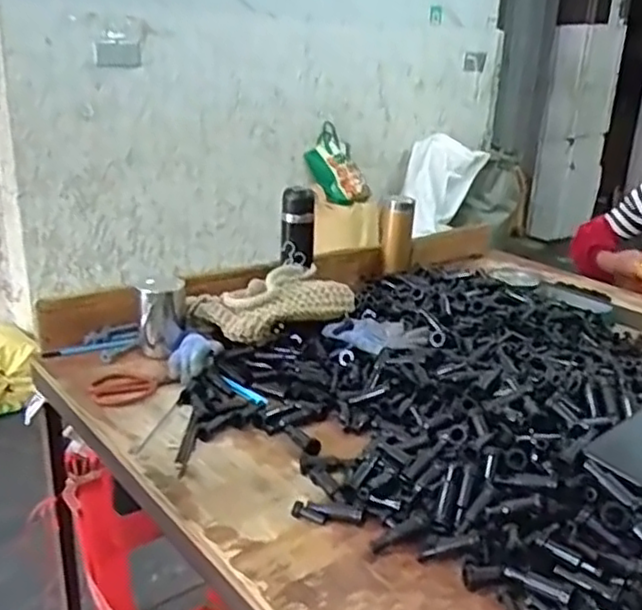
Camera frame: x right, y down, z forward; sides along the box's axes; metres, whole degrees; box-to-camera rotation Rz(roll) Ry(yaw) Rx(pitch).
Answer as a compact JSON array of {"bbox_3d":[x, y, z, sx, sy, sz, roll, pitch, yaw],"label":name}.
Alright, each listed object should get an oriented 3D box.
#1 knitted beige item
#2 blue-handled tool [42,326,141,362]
[{"bbox_3d":[-0.078,0.002,1.192,0.232,0.073,0.187,-15,27,-39],"label":"knitted beige item"},{"bbox_3d":[-0.367,0.070,1.158,0.068,0.025,0.161,21,27,40],"label":"blue-handled tool"}]

